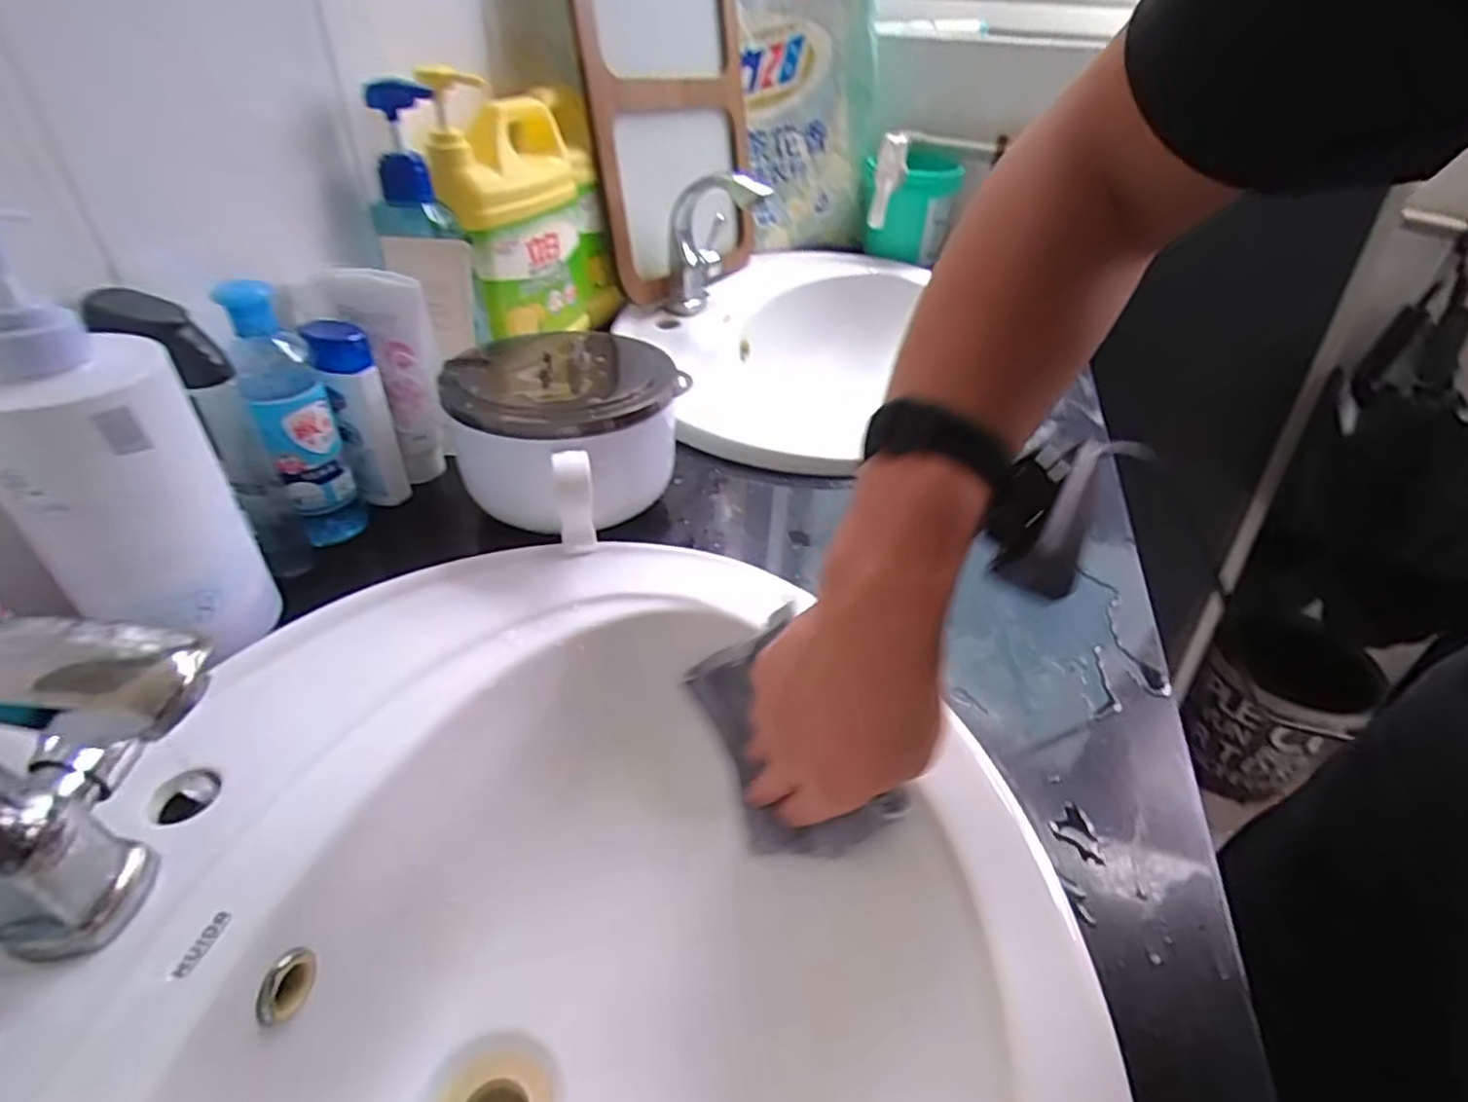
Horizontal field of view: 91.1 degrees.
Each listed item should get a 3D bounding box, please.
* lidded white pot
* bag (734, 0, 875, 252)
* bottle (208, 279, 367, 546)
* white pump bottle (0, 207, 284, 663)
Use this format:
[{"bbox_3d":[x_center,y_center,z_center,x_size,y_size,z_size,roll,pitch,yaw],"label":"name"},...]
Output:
[{"bbox_3d":[-0.119,-0.081,0.496,0.137,0.097,0.151,18,40,18],"label":"lidded white pot"},{"bbox_3d":[0.095,-0.619,0.898,0.223,0.436,0.059,-19,27,-24],"label":"bag"},{"bbox_3d":[-0.272,-0.080,0.449,0.042,0.168,0.035,-21,44,-28],"label":"bottle"},{"bbox_3d":[-0.289,-0.039,0.335,0.076,0.210,0.060,-25,46,-31],"label":"white pump bottle"}]

